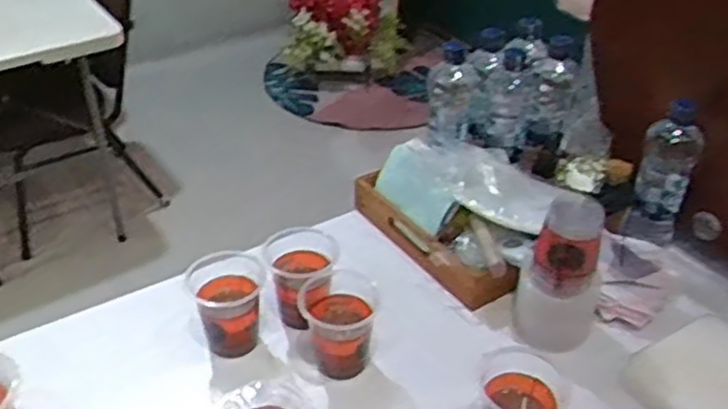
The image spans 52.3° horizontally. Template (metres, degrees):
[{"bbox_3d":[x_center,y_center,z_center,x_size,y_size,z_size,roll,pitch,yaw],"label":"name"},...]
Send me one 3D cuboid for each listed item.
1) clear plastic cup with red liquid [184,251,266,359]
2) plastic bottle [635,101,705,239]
[{"bbox_3d":[-0.156,0.115,0.856,0.084,0.098,0.084,1,36,-1],"label":"clear plastic cup with red liquid"},{"bbox_3d":[0.377,-0.035,0.931,0.060,0.179,0.057,20,40,23],"label":"plastic bottle"}]

